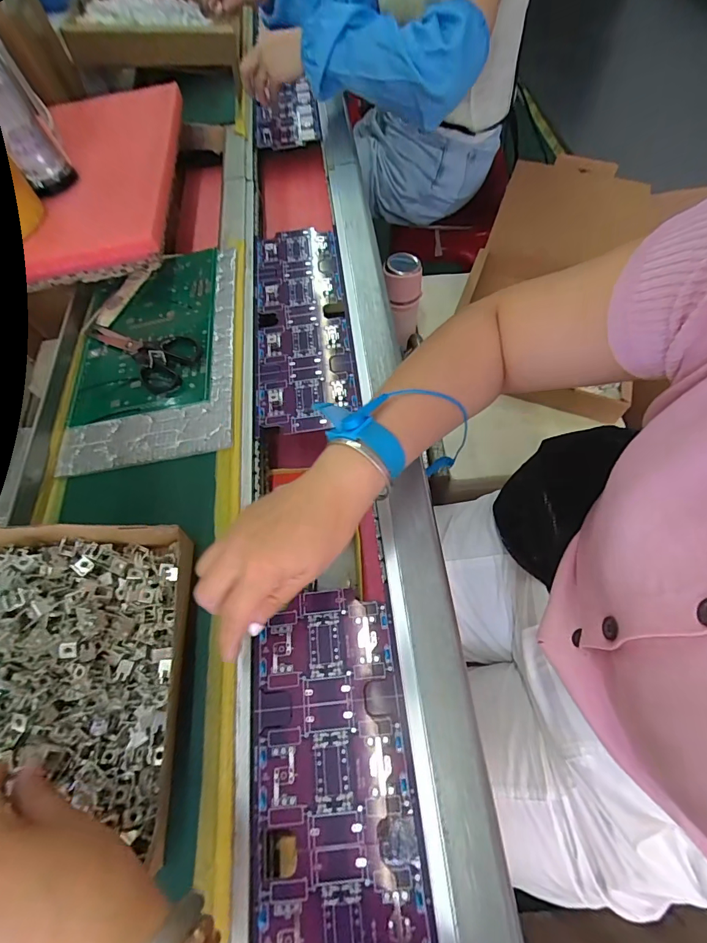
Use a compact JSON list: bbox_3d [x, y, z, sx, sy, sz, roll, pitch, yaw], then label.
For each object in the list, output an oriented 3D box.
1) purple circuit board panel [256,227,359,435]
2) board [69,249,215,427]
[{"bbox_3d":[-0.062,-0.181,0.494,0.105,0.013,0.311,-6,63,-3],"label":"purple circuit board panel"},{"bbox_3d":[-0.239,-0.165,0.483,0.156,0.007,0.234,-9,63,5],"label":"board"}]

